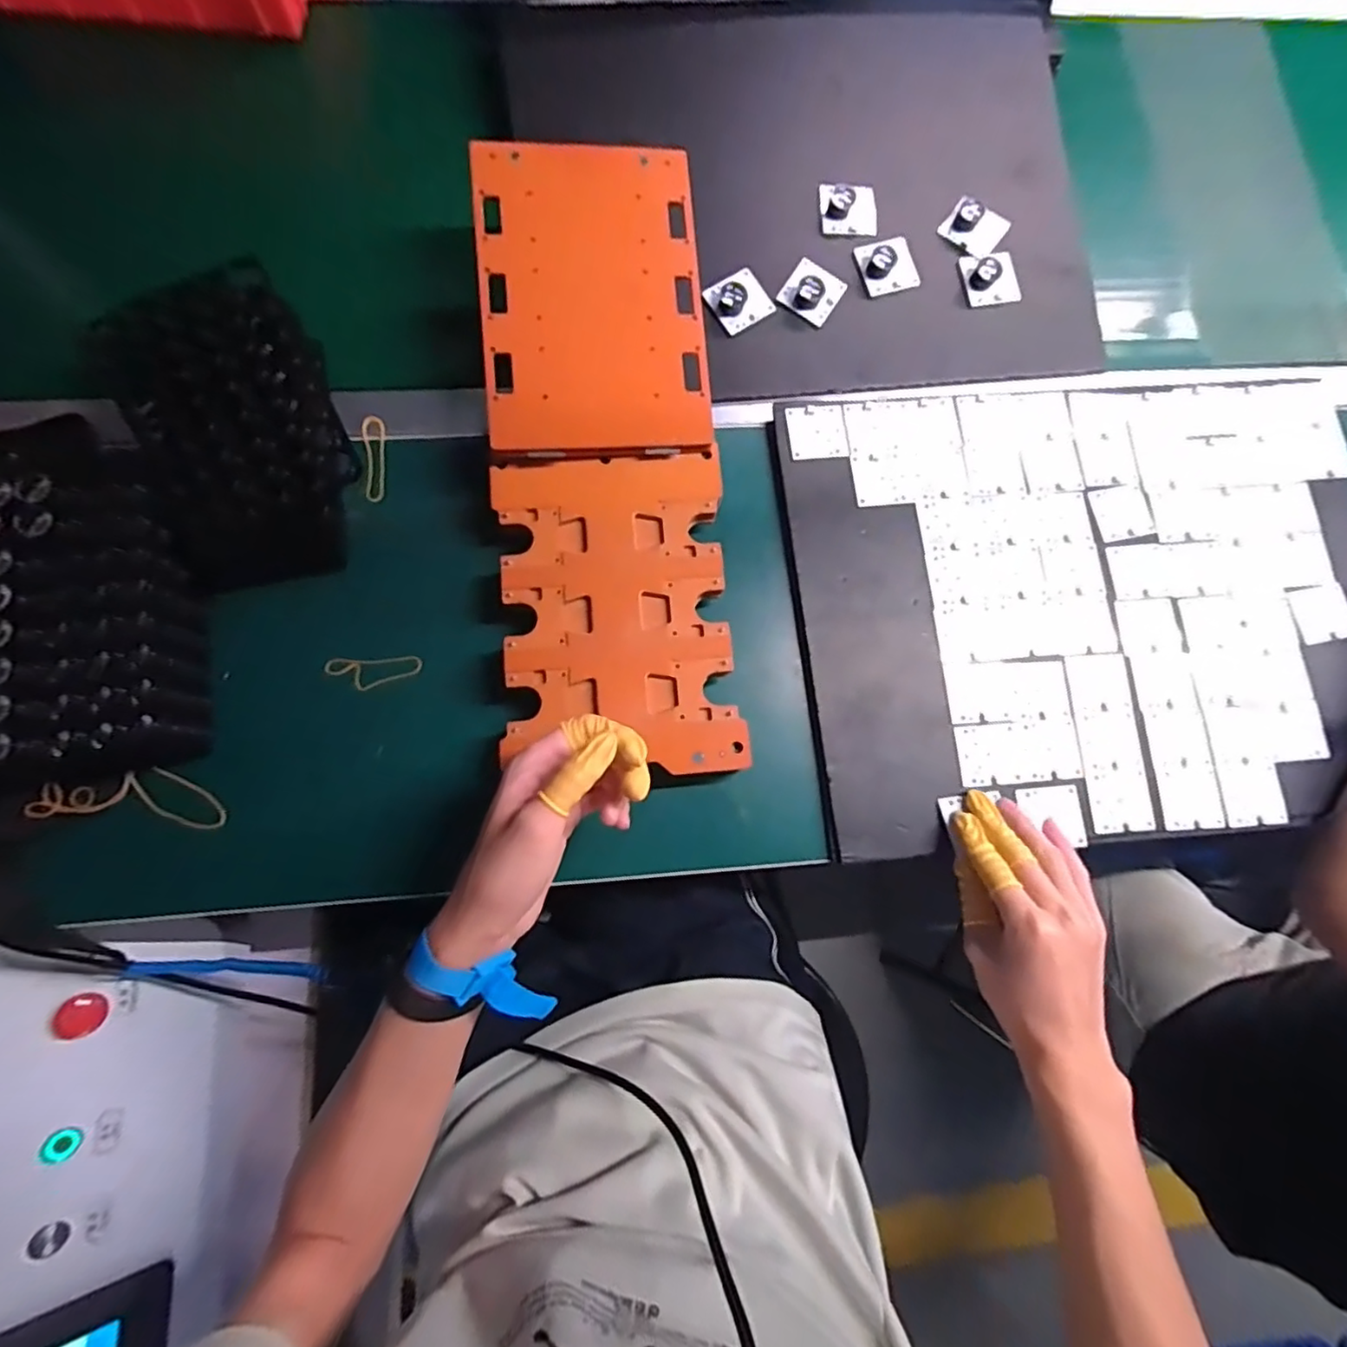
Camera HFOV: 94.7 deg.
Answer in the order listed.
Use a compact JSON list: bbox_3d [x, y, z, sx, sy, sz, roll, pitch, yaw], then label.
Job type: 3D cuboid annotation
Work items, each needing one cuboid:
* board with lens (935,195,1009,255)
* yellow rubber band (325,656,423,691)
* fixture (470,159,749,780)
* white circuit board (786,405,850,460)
[{"bbox_3d":[0.263,-0.391,0.540,0.049,0.015,0.043,40,80,4],"label":"board with lens"},{"bbox_3d":[-0.227,0.000,0.468,0.070,0.011,0.027,2,79,-3],"label":"yellow rubber band"},{"bbox_3d":[-0.049,-0.156,0.448,0.159,0.027,0.445,-6,87,-3],"label":"fixture"},{"bbox_3d":[0.118,-0.197,0.507,0.048,0.004,0.045,-5,82,-6],"label":"white circuit board"}]

